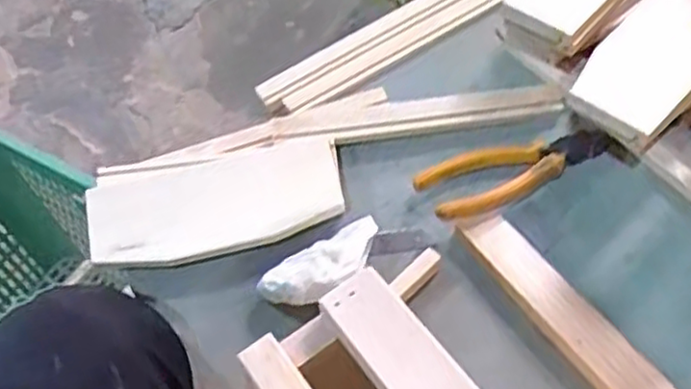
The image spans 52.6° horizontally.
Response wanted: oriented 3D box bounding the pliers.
[{"bbox_3d":[0.124,-0.021,0.511,0.144,0.020,0.052,-23,56,-9],"label":"pliers"}]

